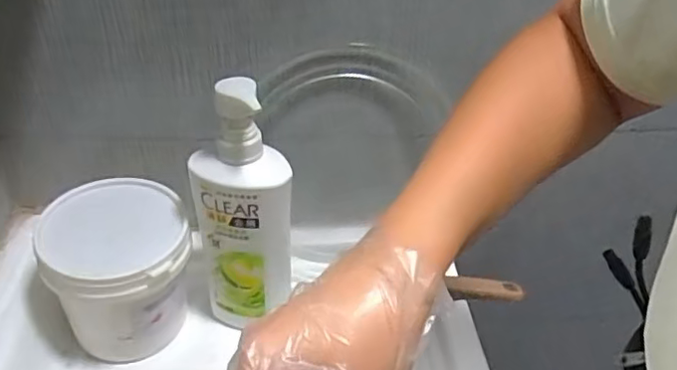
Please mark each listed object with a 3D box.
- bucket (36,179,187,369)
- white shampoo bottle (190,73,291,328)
[{"bbox_3d":[-0.195,0.082,0.552,0.120,0.126,0.123,-6,37,-12],"label":"bucket"},{"bbox_3d":[-0.083,0.025,0.524,0.079,0.233,0.042,-3,37,-7],"label":"white shampoo bottle"}]

